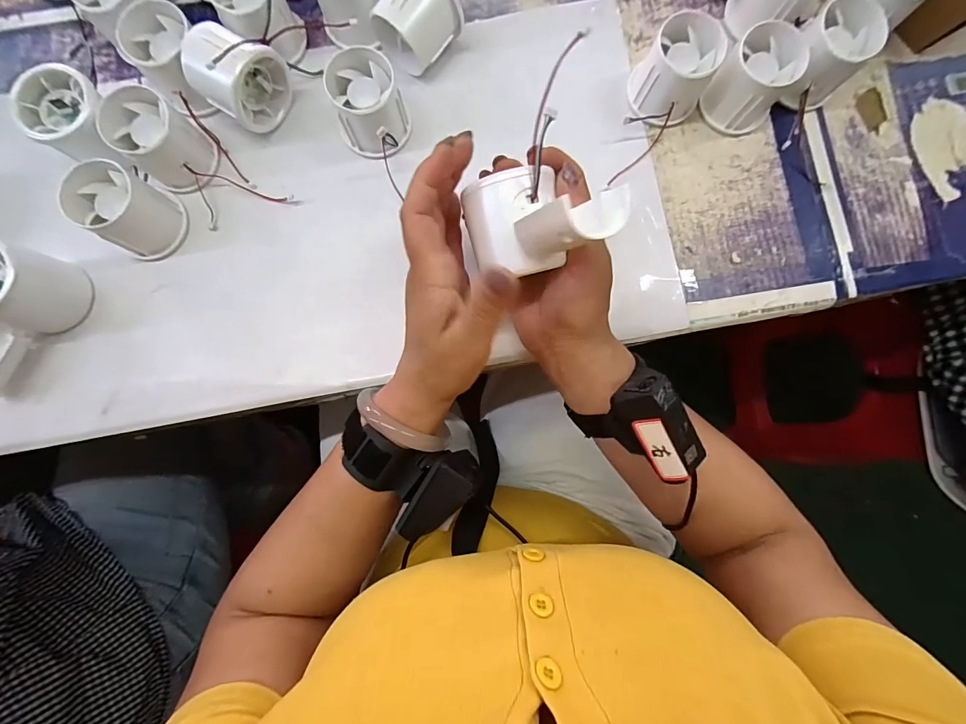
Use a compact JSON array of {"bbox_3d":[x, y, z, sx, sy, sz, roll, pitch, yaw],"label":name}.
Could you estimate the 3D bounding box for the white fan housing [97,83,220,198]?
[{"bbox_3d":[-0.245,-0.167,0.308,0.059,0.047,0.054,17,85,1],"label":"white fan housing"}]

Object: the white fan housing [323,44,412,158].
[{"bbox_3d":[-0.088,-0.196,0.314,0.053,0.042,0.065,-19,85,-2],"label":"white fan housing"}]

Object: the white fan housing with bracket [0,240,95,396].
[{"bbox_3d":[-0.349,-0.032,0.290,0.048,0.060,0.105,34,85,3],"label":"white fan housing with bracket"}]

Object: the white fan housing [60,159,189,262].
[{"bbox_3d":[-0.267,-0.114,0.304,0.058,0.048,0.056,31,85,2],"label":"white fan housing"}]

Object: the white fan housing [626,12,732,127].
[{"bbox_3d":[0.149,-0.224,0.314,0.055,0.045,0.059,0,85,0],"label":"white fan housing"}]

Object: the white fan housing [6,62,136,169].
[{"bbox_3d":[-0.303,-0.179,0.310,0.053,0.055,0.055,0,85,0],"label":"white fan housing"}]

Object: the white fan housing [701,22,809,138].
[{"bbox_3d":[0.209,-0.218,0.315,0.052,0.049,0.054,0,85,0],"label":"white fan housing"}]

